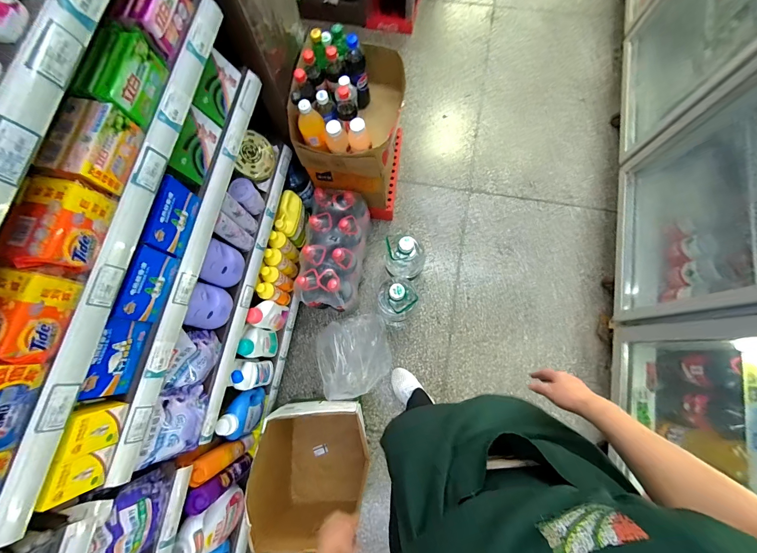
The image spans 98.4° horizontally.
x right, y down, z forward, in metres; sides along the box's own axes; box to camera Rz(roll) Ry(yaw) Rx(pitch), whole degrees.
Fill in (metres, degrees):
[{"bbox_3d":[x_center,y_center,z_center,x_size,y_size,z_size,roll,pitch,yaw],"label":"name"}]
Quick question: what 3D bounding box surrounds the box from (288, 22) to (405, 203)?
[{"bbox_3d":[-0.087,-0.486,1.108,0.296,0.487,0.371,7,78,5],"label":"box"}]

